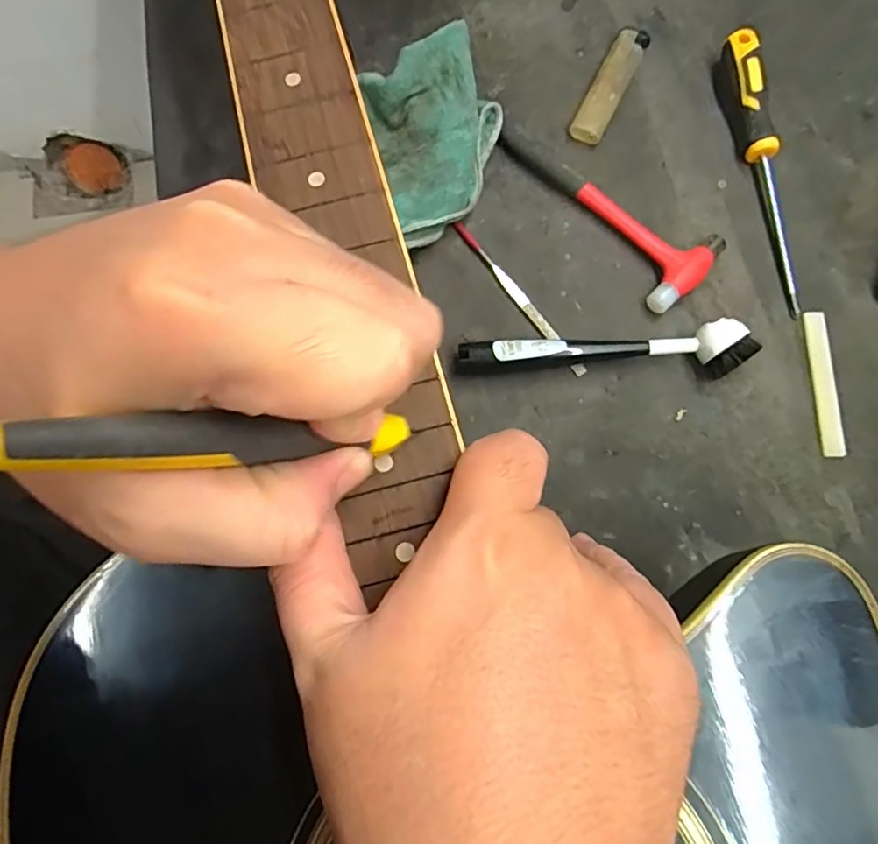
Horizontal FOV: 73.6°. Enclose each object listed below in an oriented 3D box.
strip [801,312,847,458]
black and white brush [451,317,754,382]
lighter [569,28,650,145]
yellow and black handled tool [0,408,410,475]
[{"bbox_3d":[0.208,-0.021,0.315,0.012,0.004,0.080,0,76,1],"label":"strip"},{"bbox_3d":[0.087,-0.038,0.311,0.152,0.025,0.023,0,76,1],"label":"black and white brush"},{"bbox_3d":[0.105,-0.206,0.358,0.020,0.012,0.081,26,78,7],"label":"lighter"},{"bbox_3d":[-0.051,0.004,0.145,0.007,0.118,0.010,-28,72,38],"label":"yellow and black handled tool"}]

